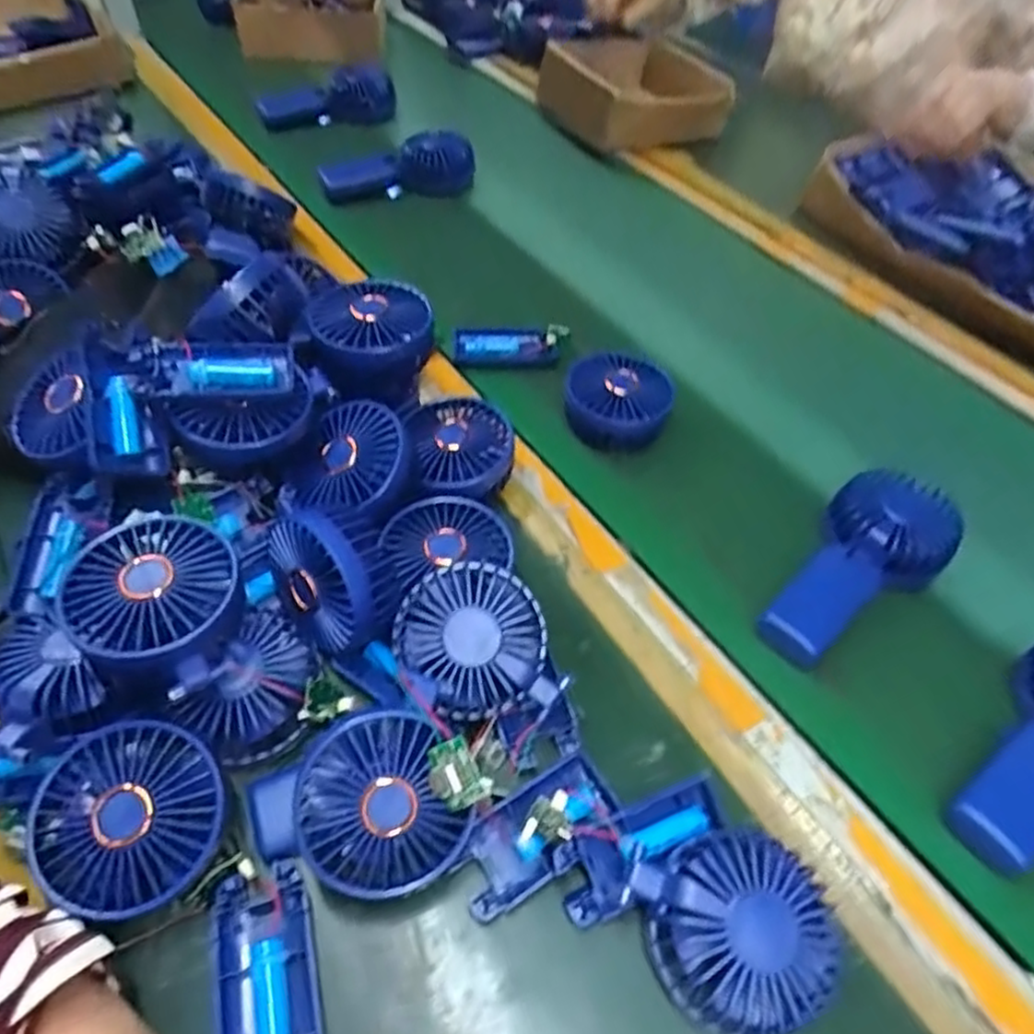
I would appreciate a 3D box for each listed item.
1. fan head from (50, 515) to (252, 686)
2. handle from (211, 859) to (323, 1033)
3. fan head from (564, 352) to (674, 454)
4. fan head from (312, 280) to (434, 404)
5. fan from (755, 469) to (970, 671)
[{"bbox_3d":[-0.191,0.045,0.383,0.086,0.043,0.086,1,51,-2],"label":"fan head"},{"bbox_3d":[-0.116,0.216,0.333,0.045,0.015,0.092,-14,53,-13],"label":"handle"},{"bbox_3d":[0.081,-0.093,0.574,0.080,0.033,0.081,1,51,-2],"label":"fan head"},{"bbox_3d":[-0.105,-0.126,0.520,0.084,0.058,0.078,-11,53,-12],"label":"fan head"},{"bbox_3d":[0.230,0.034,0.481,0.080,0.036,0.168,39,59,25],"label":"fan"}]

